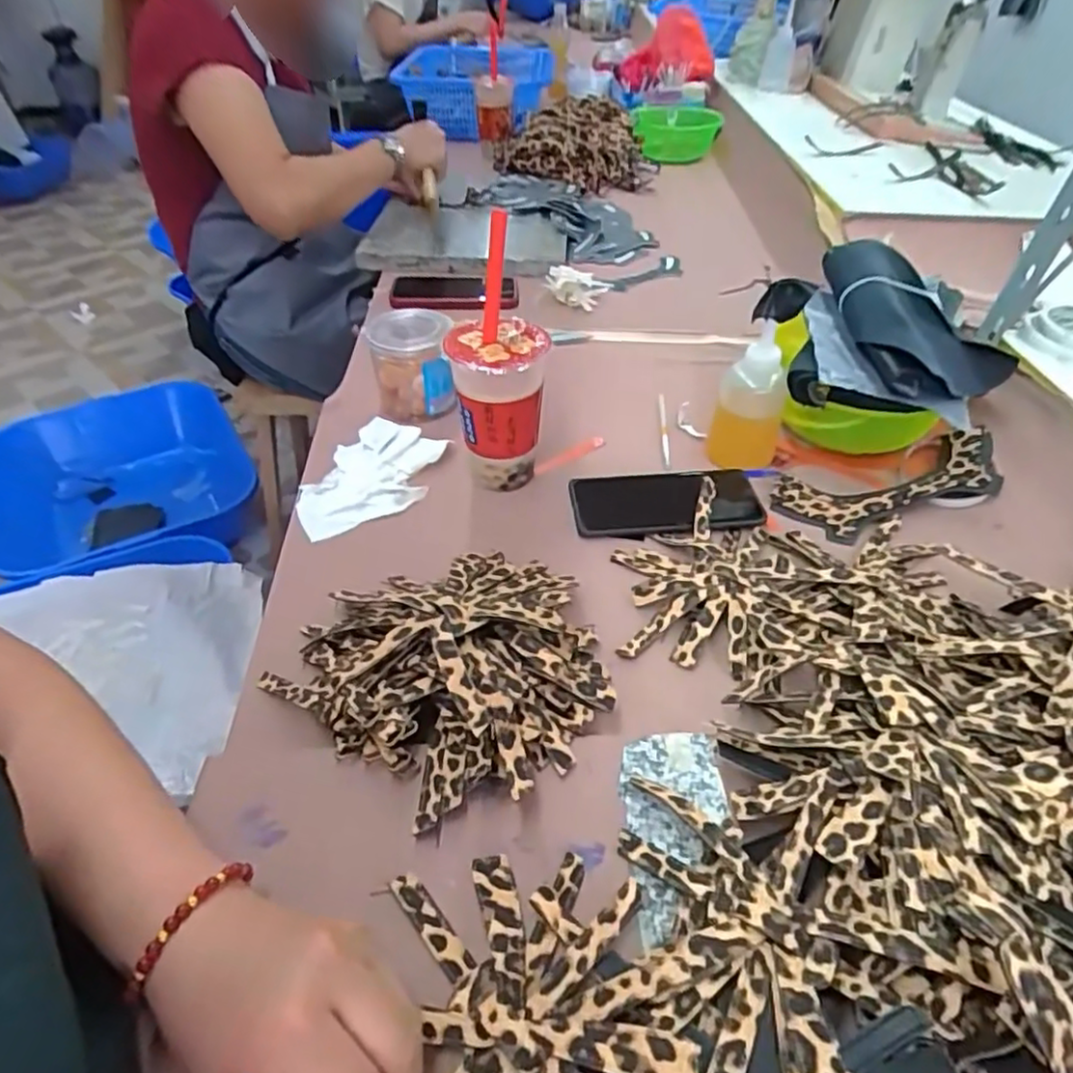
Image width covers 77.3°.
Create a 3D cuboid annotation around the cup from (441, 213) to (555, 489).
[{"bbox_3d":[-0.033,-0.138,0.567,0.082,0.199,0.103,-3,43,-4],"label":"cup"}]

